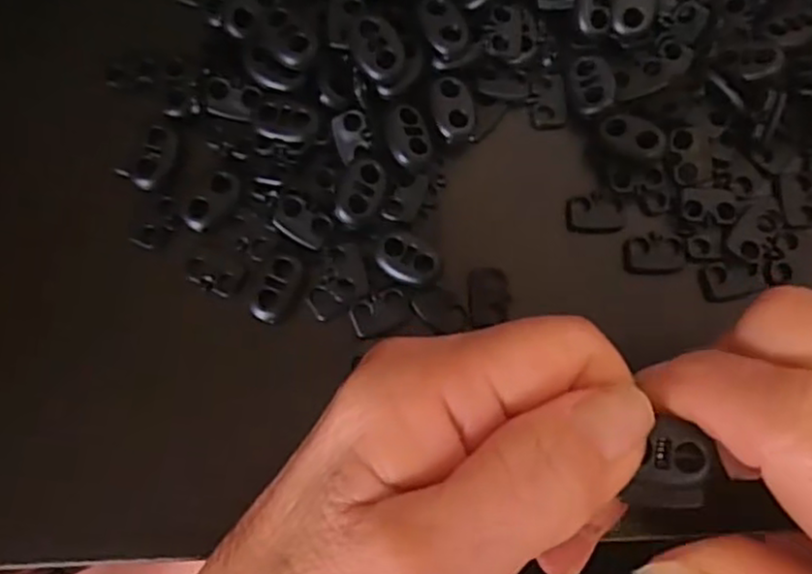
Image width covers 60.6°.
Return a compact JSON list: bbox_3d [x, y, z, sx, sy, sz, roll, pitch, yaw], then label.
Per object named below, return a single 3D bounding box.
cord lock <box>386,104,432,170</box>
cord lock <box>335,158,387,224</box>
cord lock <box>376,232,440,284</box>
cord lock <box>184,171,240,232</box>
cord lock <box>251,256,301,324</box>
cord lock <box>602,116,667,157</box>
[{"bbox_3d":[0.001,-0.047,0.212,0.013,0.004,0.019,-14,80,-2],"label":"cord lock"},{"bbox_3d":[-0.013,-0.028,0.209,0.011,0.010,0.020,25,80,5],"label":"cord lock"},{"bbox_3d":[0.001,-0.008,0.209,0.019,0.007,0.012,24,80,5],"label":"cord lock"},{"bbox_3d":[-0.059,-0.026,0.212,0.010,0.004,0.020,38,82,7],"label":"cord lock"},{"bbox_3d":[-0.039,0.001,0.208,0.009,0.005,0.020,24,80,5],"label":"cord lock"},{"bbox_3d":[0.070,-0.046,0.213,0.020,0.006,0.010,31,81,6],"label":"cord lock"}]

